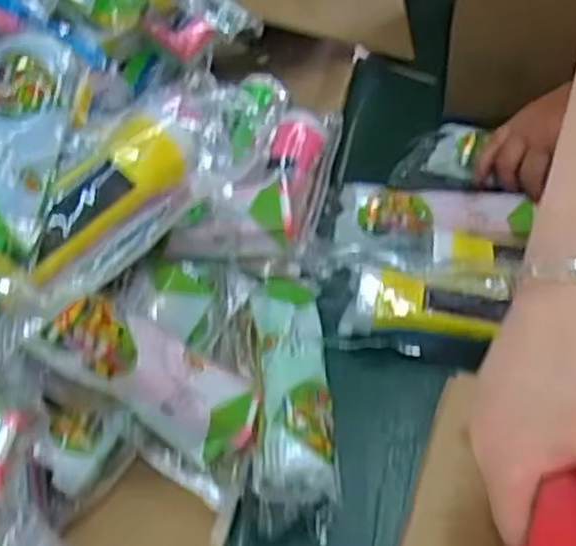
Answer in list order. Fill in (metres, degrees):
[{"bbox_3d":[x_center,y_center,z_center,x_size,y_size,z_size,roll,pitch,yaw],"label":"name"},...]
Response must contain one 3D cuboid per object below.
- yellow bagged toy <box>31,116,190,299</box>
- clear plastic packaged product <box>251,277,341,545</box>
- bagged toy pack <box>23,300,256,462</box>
[{"bbox_3d":[-0.113,-0.040,0.495,0.049,0.052,0.134,27,55,27],"label":"yellow bagged toy"},{"bbox_3d":[0.004,0.082,0.555,0.052,0.049,0.179,-4,47,2],"label":"clear plastic packaged product"},{"bbox_3d":[-0.086,0.065,0.502,0.038,0.158,0.056,-33,34,35],"label":"bagged toy pack"}]

